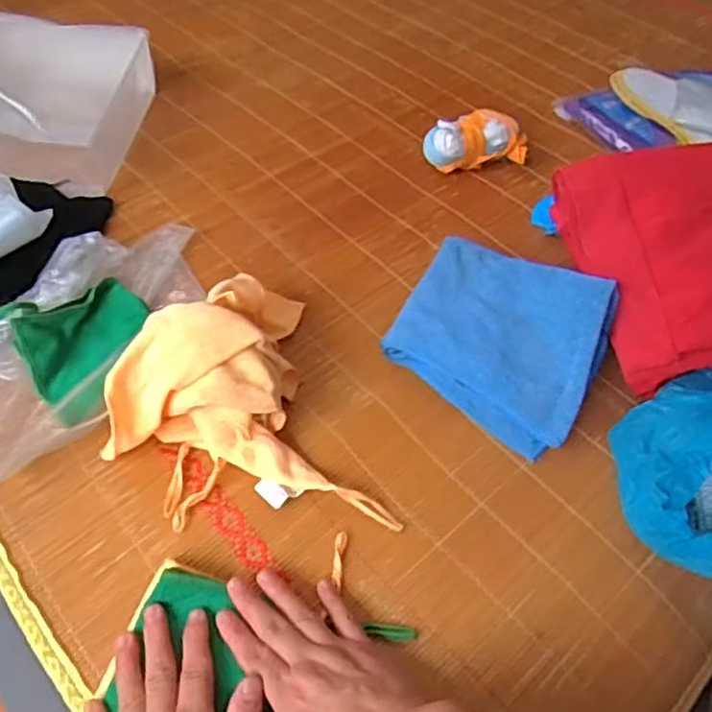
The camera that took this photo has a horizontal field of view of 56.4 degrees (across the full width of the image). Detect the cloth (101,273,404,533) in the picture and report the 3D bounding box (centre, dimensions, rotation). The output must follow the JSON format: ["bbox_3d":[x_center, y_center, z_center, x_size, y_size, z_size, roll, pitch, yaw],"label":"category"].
[{"bbox_3d":[-0.101,0.026,0.530,0.182,0.108,0.224,-13,53,-14],"label":"cloth"}]

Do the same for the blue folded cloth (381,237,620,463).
[{"bbox_3d":[0.130,-0.023,0.601,0.177,0.038,0.168,26,68,16],"label":"blue folded cloth"}]

